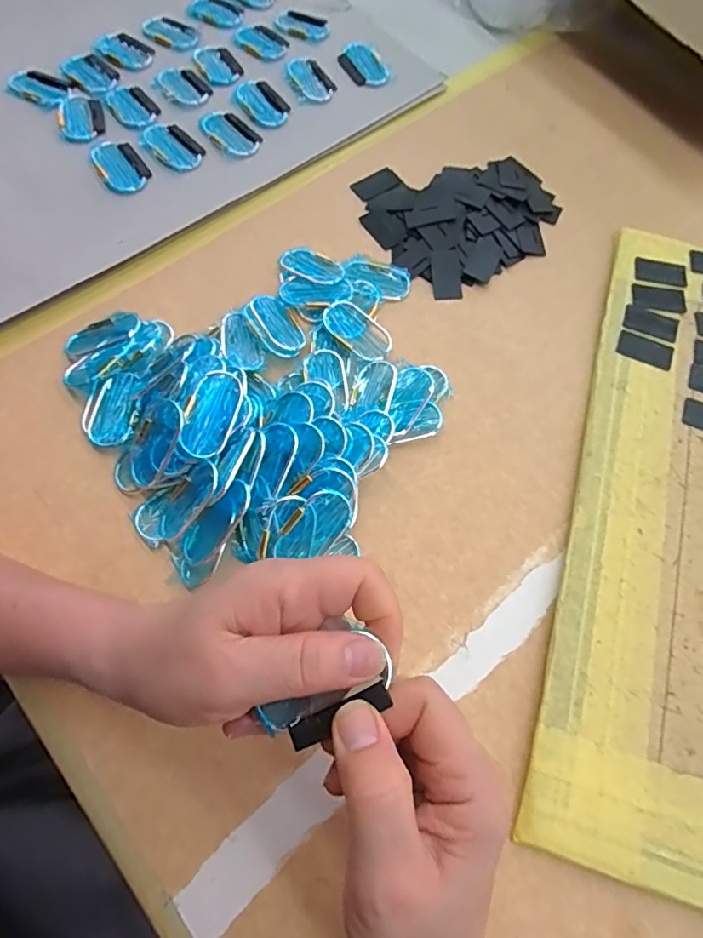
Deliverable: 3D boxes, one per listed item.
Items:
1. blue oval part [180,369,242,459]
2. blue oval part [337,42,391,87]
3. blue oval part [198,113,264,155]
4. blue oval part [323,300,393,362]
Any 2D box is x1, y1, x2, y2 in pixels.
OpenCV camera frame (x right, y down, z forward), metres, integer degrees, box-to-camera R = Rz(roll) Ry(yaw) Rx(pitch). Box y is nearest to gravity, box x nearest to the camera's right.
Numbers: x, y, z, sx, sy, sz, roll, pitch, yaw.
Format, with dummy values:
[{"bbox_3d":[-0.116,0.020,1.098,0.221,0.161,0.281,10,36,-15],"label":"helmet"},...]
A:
[{"bbox_3d":[-0.090,-0.036,0.328,0.029,0.004,0.058,20,76,-16],"label":"blue oval part"},{"bbox_3d":[0.012,-0.411,0.519,0.039,0.010,0.052,-30,72,-14],"label":"blue oval part"},{"bbox_3d":[-0.112,-0.310,0.472,0.059,0.006,0.037,42,72,13],"label":"blue oval part"},{"bbox_3d":[0.006,-0.107,0.398,0.059,0.009,0.035,40,71,13],"label":"blue oval part"}]

